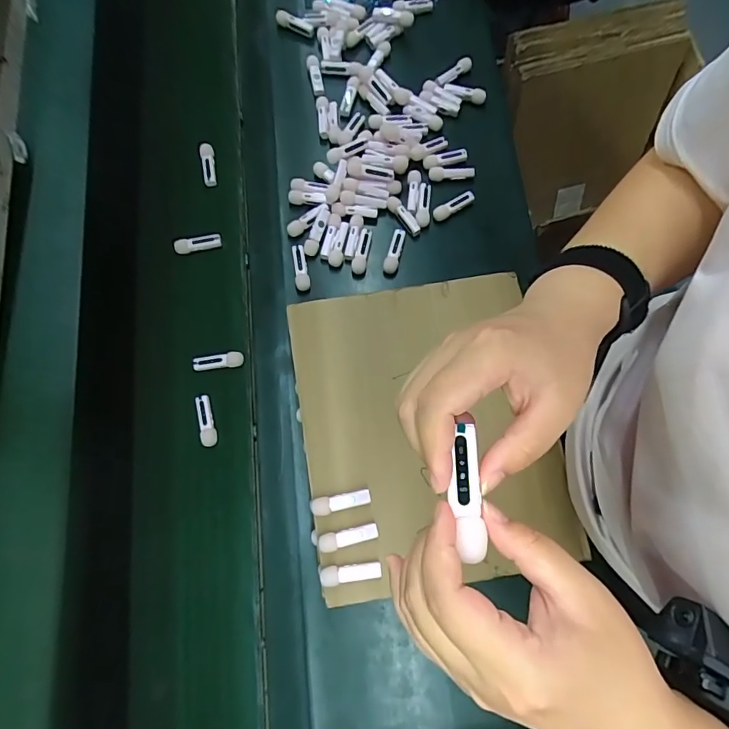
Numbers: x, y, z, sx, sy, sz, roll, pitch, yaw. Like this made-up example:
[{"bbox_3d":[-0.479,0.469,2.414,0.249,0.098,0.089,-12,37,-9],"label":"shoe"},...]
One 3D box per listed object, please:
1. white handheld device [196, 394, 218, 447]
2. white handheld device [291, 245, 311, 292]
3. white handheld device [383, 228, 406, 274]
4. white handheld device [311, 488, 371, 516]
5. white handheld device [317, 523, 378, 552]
[{"bbox_3d":[-0.203,0.072,0.590,0.020,0.010,0.065,-14,76,-2],"label":"white handheld device"},{"bbox_3d":[-0.087,-0.135,0.637,0.019,0.014,0.065,-8,76,0],"label":"white handheld device"},{"bbox_3d":[0.042,-0.160,0.642,0.020,0.015,0.067,12,77,5],"label":"white handheld device"},{"bbox_3d":[-0.027,0.154,0.515,0.067,0.018,0.018,-11,75,0],"label":"white handheld device"},{"bbox_3d":[-0.018,0.189,0.502,0.066,0.011,0.018,-12,75,0],"label":"white handheld device"}]

